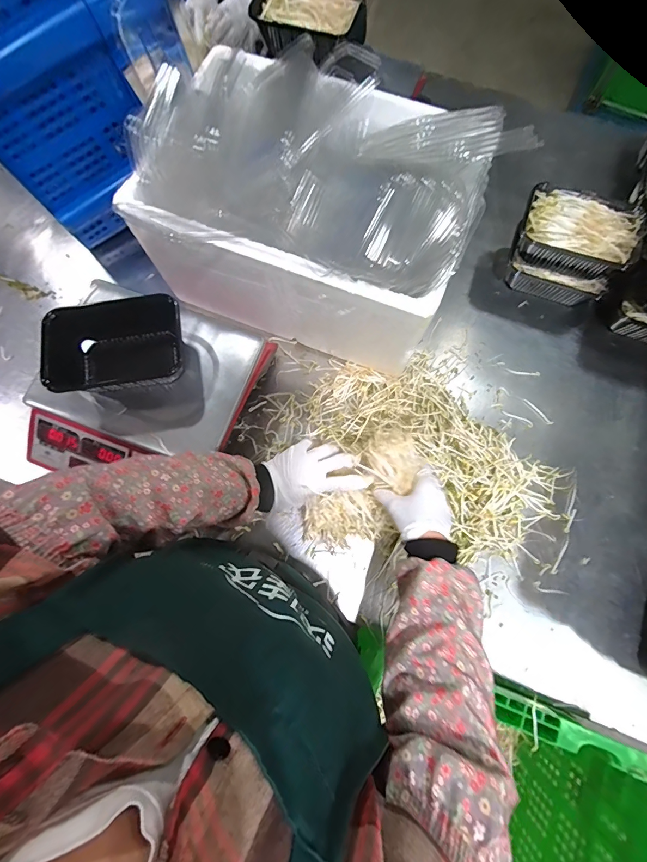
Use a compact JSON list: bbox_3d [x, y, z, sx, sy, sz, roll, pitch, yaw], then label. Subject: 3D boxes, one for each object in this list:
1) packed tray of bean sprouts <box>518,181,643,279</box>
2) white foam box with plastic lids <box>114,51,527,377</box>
[{"bbox_3d":[0.414,-0.325,0.612,0.178,0.058,0.114,23,78,5],"label":"packed tray of bean sprouts"},{"bbox_3d":[-0.014,-0.337,0.564,0.439,0.288,0.321,21,77,5],"label":"white foam box with plastic lids"}]

